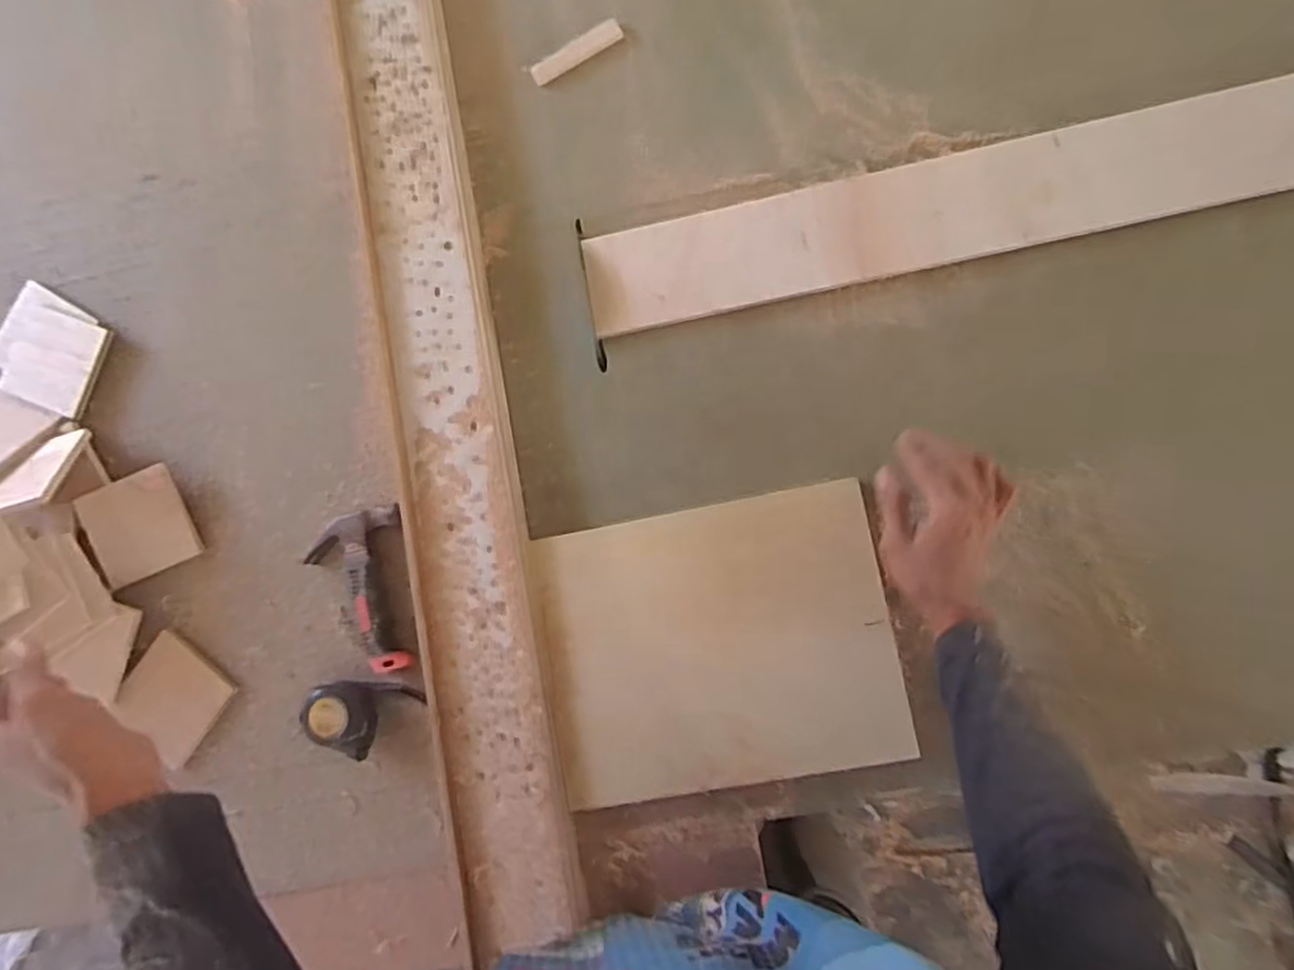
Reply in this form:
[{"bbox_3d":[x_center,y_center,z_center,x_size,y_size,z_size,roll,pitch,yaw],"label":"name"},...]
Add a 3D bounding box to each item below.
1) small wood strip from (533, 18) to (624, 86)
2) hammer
[{"bbox_3d":[-0.071,-0.440,0.710,0.099,0.004,0.024,-29,82,4],"label":"small wood strip"},{"bbox_3d":[-0.285,0.103,0.684,0.096,0.024,0.157,-5,84,6],"label":"hammer"}]

